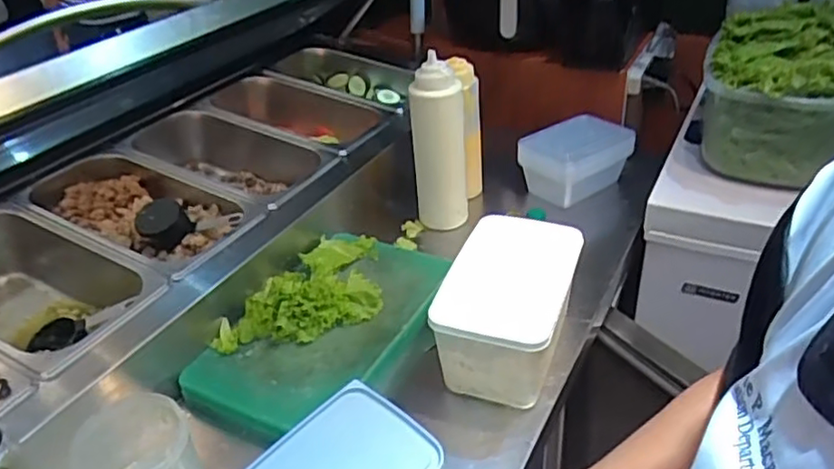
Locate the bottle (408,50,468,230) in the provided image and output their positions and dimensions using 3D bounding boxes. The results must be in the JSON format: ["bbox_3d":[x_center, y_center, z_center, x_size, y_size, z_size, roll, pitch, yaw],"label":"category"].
[{"bbox_3d":[0.034,-0.131,0.989,0.082,0.253,0.071,1,34,7],"label":"bottle"}]

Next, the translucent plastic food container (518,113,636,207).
[{"bbox_3d":[0.274,-0.133,1.101,0.172,0.101,0.126,-28,40,-32],"label":"translucent plastic food container"}]

